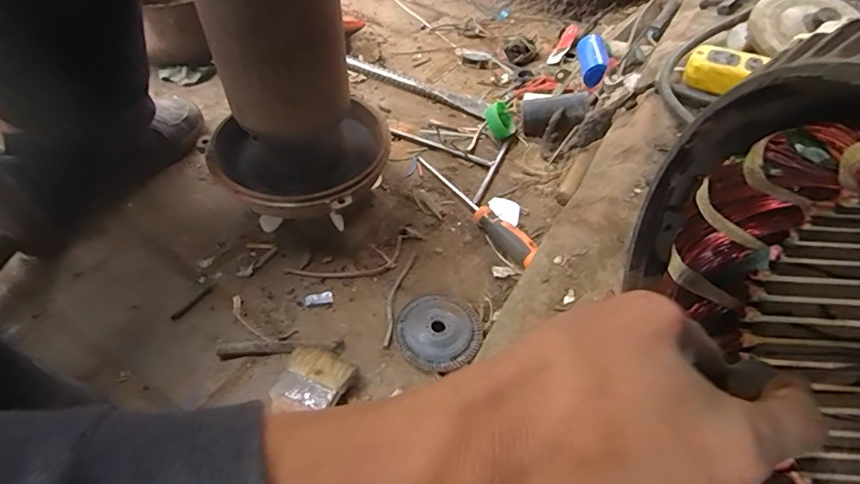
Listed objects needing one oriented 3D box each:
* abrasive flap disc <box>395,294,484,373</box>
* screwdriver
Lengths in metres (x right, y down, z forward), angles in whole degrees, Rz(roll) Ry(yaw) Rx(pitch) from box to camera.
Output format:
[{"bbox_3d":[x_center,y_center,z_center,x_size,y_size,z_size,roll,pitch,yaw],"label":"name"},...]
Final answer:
[{"bbox_3d":[0.010,0.093,0.523,0.092,0.018,0.083,0,51,-4],"label":"abrasive flap disc"},{"bbox_3d":[0.056,-0.055,0.636,0.026,0.035,0.237,-25,56,-23],"label":"screwdriver"}]

